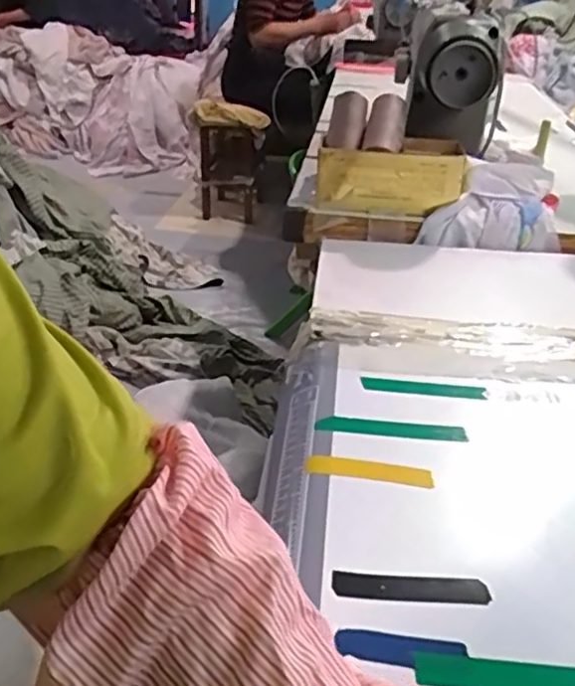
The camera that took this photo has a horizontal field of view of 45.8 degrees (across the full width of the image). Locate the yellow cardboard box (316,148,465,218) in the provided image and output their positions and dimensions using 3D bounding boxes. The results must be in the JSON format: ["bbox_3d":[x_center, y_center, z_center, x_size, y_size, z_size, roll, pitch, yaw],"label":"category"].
[{"bbox_3d":[0.122,-0.200,0.843,0.184,0.071,0.034,10,30,11],"label":"yellow cardboard box"}]

